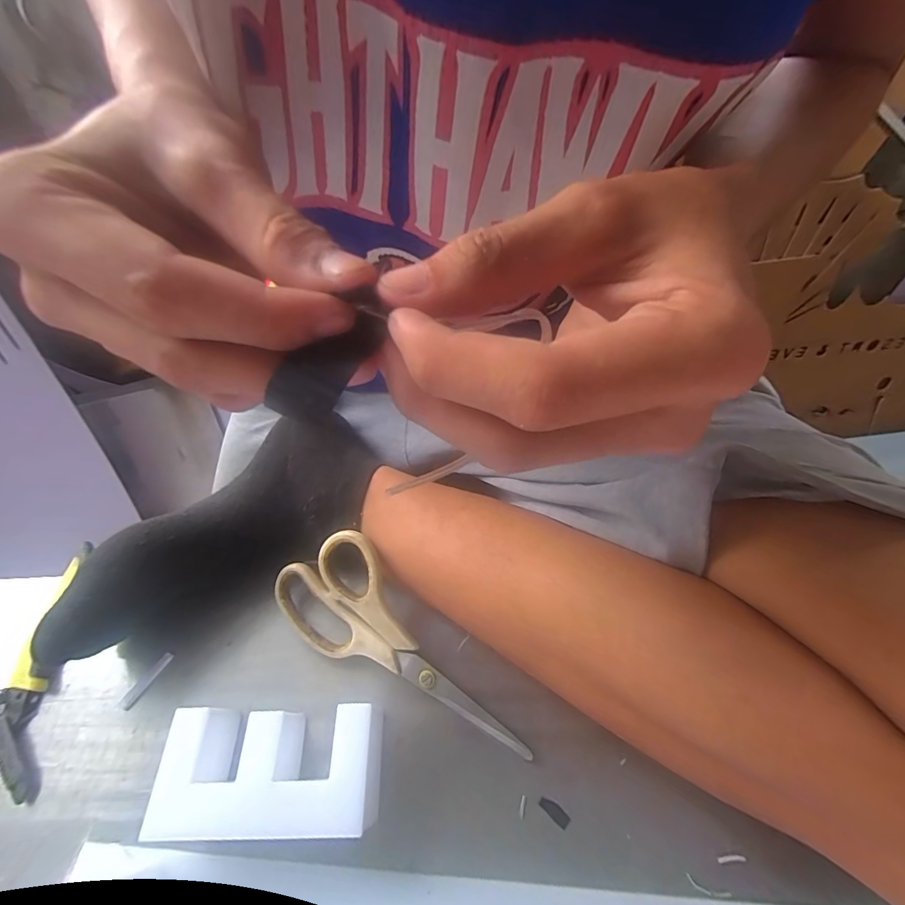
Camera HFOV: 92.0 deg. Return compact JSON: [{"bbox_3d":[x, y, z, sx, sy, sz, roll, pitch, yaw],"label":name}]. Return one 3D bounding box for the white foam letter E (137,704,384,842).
[{"bbox_3d":[-0.096,0.173,0.242,0.112,0.043,0.056,-2,57,2],"label":"white foam letter E"}]

